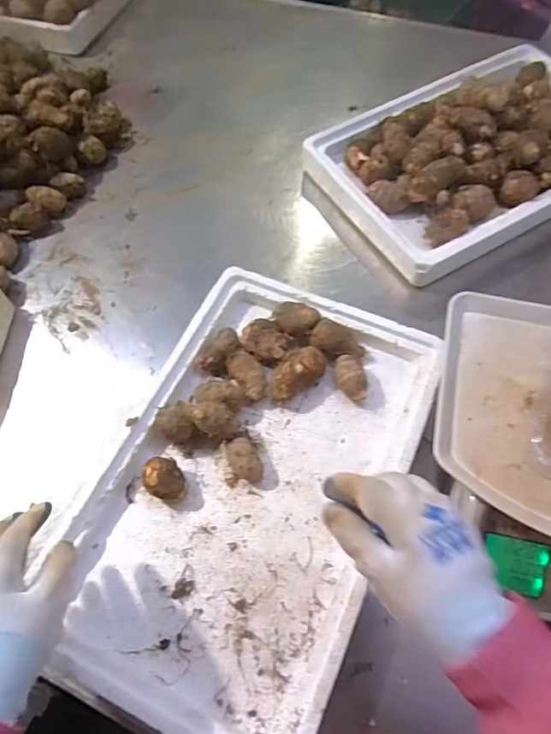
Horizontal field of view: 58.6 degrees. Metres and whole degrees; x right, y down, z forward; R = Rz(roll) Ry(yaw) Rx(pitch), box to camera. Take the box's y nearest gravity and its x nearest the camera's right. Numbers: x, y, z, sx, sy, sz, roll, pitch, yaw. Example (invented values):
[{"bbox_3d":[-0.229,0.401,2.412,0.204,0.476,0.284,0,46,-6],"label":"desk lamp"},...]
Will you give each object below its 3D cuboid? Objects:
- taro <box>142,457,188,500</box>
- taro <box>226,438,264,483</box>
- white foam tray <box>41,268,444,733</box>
[{"bbox_3d":[-0.117,0.119,0.515,0.039,0.038,0.048,-27,63,-11],"label":"taro"},{"bbox_3d":[-0.032,0.101,0.527,0.033,0.033,0.043,-17,62,-5],"label":"taro"},{"bbox_3d":[-0.021,0.114,0.519,0.282,0.051,0.465,19,64,13],"label":"white foam tray"}]

